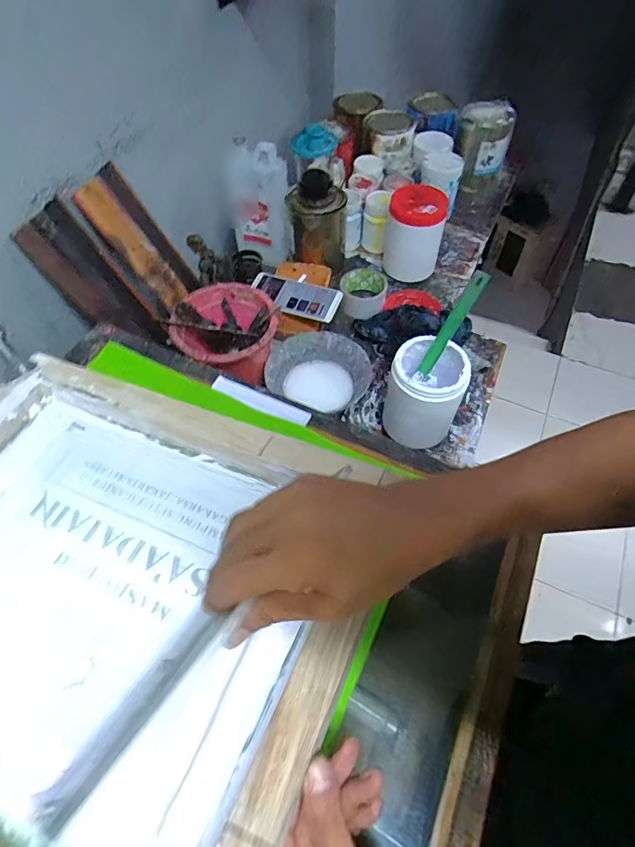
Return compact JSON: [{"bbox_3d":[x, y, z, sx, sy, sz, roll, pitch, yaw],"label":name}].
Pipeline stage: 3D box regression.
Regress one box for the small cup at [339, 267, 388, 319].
[{"bbox_3d":[0.086,-0.232,0.844,0.084,0.060,0.083,0,57,1],"label":"small cup"}]

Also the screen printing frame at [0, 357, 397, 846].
[{"bbox_3d":[-0.191,0.127,0.376,0.438,0.060,0.352,17,57,19],"label":"screen printing frame"}]

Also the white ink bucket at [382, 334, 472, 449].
[{"bbox_3d":[0.148,-0.040,0.650,0.093,0.134,0.086,0,57,1],"label":"white ink bucket"}]

